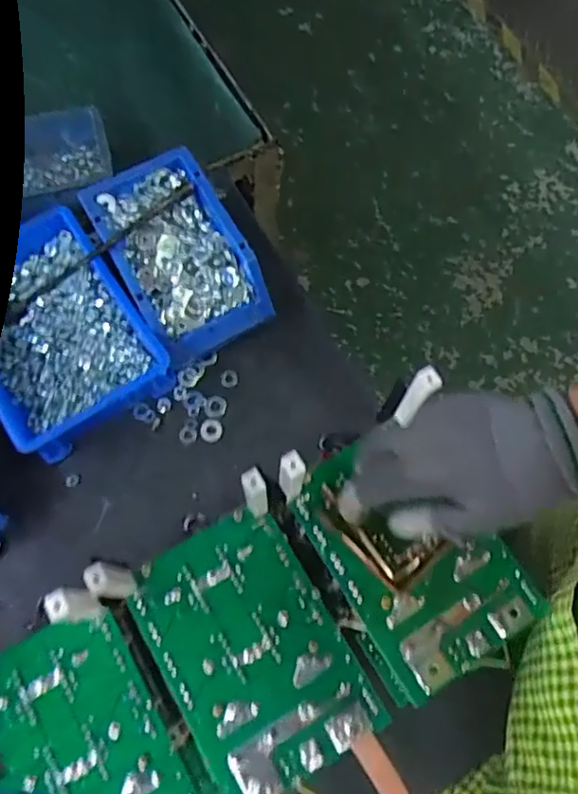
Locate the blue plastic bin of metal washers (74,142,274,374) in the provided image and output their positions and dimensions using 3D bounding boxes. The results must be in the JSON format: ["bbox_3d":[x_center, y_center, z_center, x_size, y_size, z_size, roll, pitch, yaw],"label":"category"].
[{"bbox_3d":[-0.104,-0.131,0.609,0.114,0.072,0.184,-28,75,-11],"label":"blue plastic bin of metal washers"}]

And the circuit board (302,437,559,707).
[{"bbox_3d":[0.082,0.104,0.431,0.112,0.018,0.162,-30,75,-11],"label":"circuit board"}]

